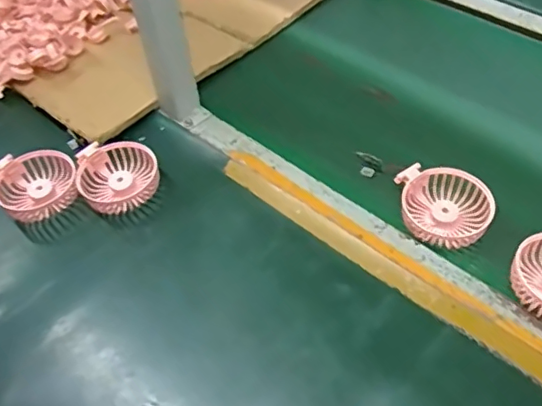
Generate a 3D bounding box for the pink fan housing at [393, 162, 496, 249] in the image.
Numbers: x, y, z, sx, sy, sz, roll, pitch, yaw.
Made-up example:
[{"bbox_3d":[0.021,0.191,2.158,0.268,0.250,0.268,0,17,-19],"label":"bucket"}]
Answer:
[{"bbox_3d":[0.183,0.005,0.587,0.087,0.030,0.087,-1,52,4],"label":"pink fan housing"}]

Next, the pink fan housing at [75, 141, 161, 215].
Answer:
[{"bbox_3d":[-0.176,-0.032,0.648,0.088,0.031,0.085,-2,52,3],"label":"pink fan housing"}]

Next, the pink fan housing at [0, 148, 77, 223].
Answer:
[{"bbox_3d":[-0.269,-0.022,0.645,0.084,0.037,0.078,-2,52,3],"label":"pink fan housing"}]

